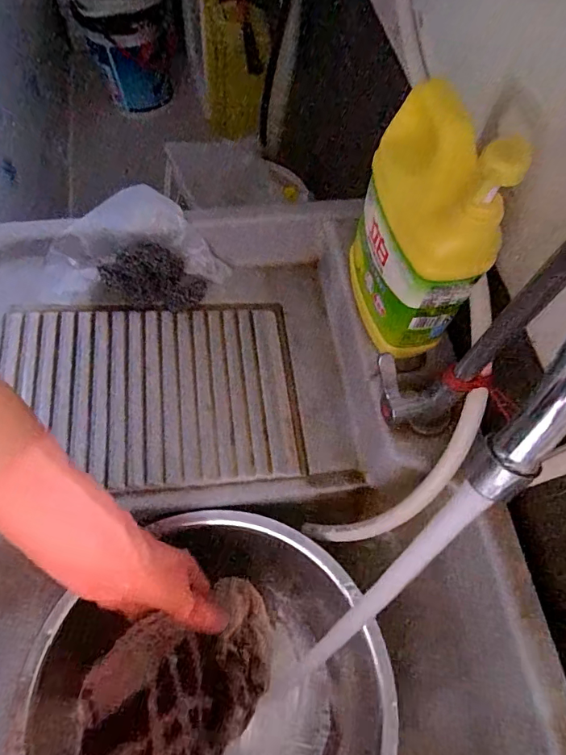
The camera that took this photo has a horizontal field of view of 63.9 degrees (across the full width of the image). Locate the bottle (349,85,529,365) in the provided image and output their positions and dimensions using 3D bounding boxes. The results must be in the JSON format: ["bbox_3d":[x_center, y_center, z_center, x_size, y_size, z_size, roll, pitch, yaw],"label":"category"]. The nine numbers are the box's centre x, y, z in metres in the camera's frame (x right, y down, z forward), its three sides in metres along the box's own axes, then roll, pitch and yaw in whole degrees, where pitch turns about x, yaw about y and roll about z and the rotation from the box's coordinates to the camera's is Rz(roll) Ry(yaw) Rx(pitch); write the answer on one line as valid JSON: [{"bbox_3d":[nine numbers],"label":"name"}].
[{"bbox_3d":[0.116,-0.130,0.398,0.069,0.223,0.135,-3,65,-4],"label":"bottle"}]

